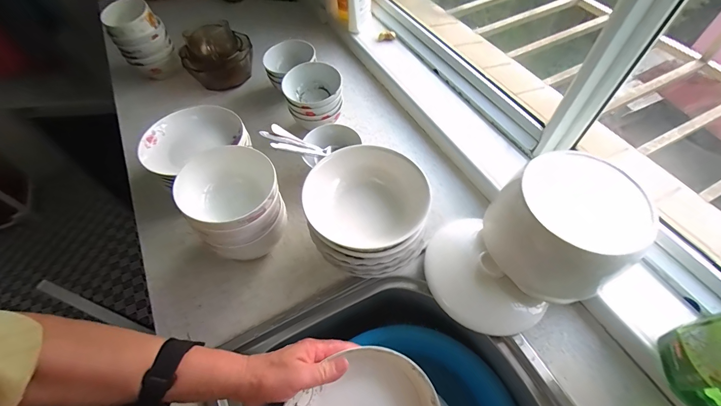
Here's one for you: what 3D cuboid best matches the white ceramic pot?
[{"bbox_3d":[0.279,0.038,0.471,0.160,0.140,0.165,-1,57,2],"label":"white ceramic pot"}]

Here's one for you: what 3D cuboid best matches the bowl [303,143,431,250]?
[{"bbox_3d":[0.009,-0.009,0.471,0.161,0.065,0.159,-1,57,2],"label":"bowl"}]

